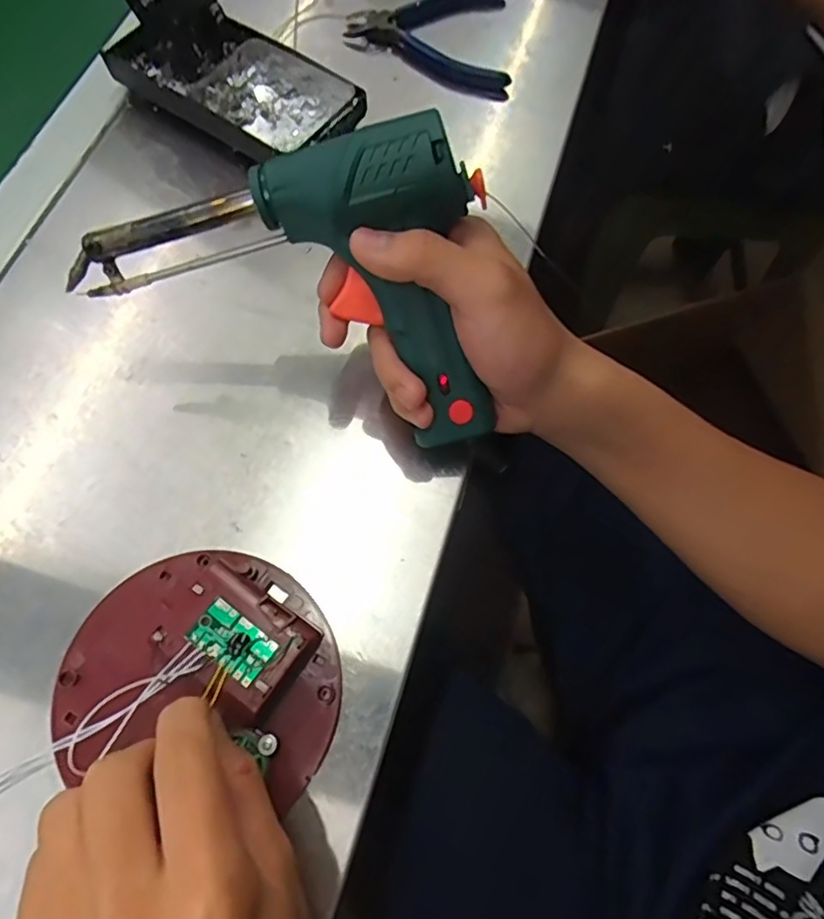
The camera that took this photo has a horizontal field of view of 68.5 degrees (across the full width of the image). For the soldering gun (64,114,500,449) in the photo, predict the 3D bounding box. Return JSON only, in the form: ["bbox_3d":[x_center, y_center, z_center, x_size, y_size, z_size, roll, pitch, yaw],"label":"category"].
[{"bbox_3d":[-0.037,-0.101,0.280,0.199,0.123,0.045,26,28,-6],"label":"soldering gun"}]

